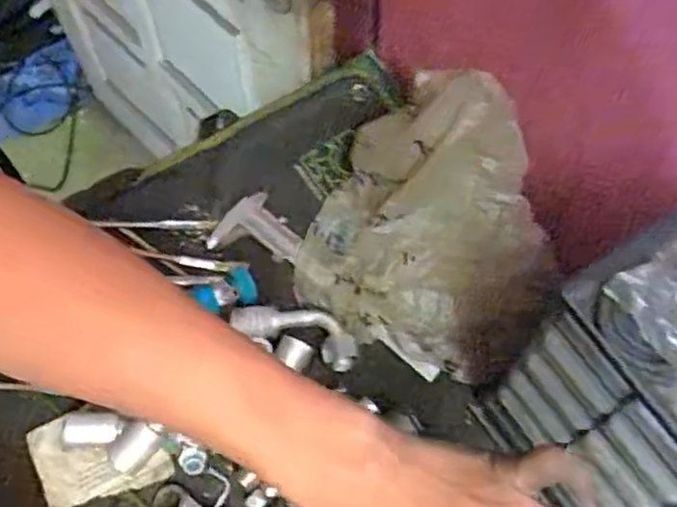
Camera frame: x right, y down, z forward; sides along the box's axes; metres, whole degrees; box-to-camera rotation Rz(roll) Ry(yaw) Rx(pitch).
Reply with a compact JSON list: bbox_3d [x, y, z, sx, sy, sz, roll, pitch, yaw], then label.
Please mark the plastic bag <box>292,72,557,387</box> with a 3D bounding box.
[{"bbox_3d":[0.068,-0.020,0.509,0.184,0.136,0.173,27,66,12],"label":"plastic bag"}]

